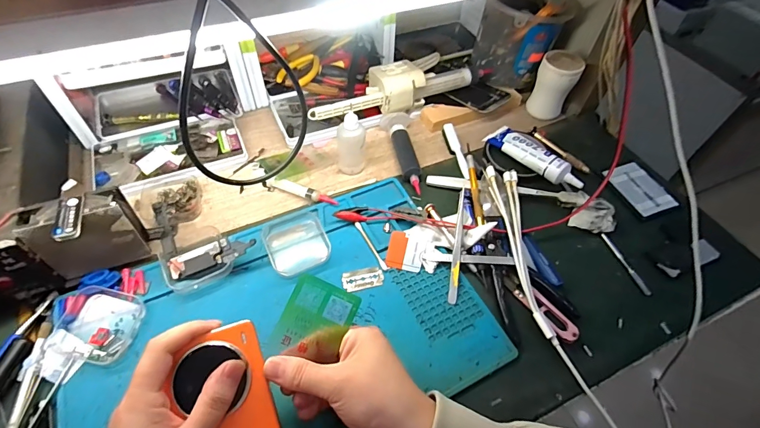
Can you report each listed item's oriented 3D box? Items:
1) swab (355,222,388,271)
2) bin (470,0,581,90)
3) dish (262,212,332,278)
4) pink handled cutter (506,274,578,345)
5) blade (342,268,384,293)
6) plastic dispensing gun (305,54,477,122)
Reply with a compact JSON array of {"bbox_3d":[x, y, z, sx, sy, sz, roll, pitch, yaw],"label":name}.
[{"bbox_3d":[-0.010,0.034,0.440,0.006,0.004,0.068,-24,58,-19],"label":"swab"},{"bbox_3d":[0.203,-0.252,0.585,0.122,0.131,0.134,11,53,5],"label":"bin"},{"bbox_3d":[-0.092,0.029,0.433,0.064,0.012,0.075,-17,56,-15],"label":"dish"},{"bbox_3d":[0.161,0.094,0.399,0.027,0.008,0.085,-37,63,-26],"label":"pink handled cutter"},{"bbox_3d":[-0.018,0.068,0.415,0.042,0.004,0.022,-11,55,-11],"label":"blade"},{"bbox_3d":[0.010,-0.171,0.558,0.231,0.068,0.077,-20,57,-17],"label":"plastic dispensing gun"}]

